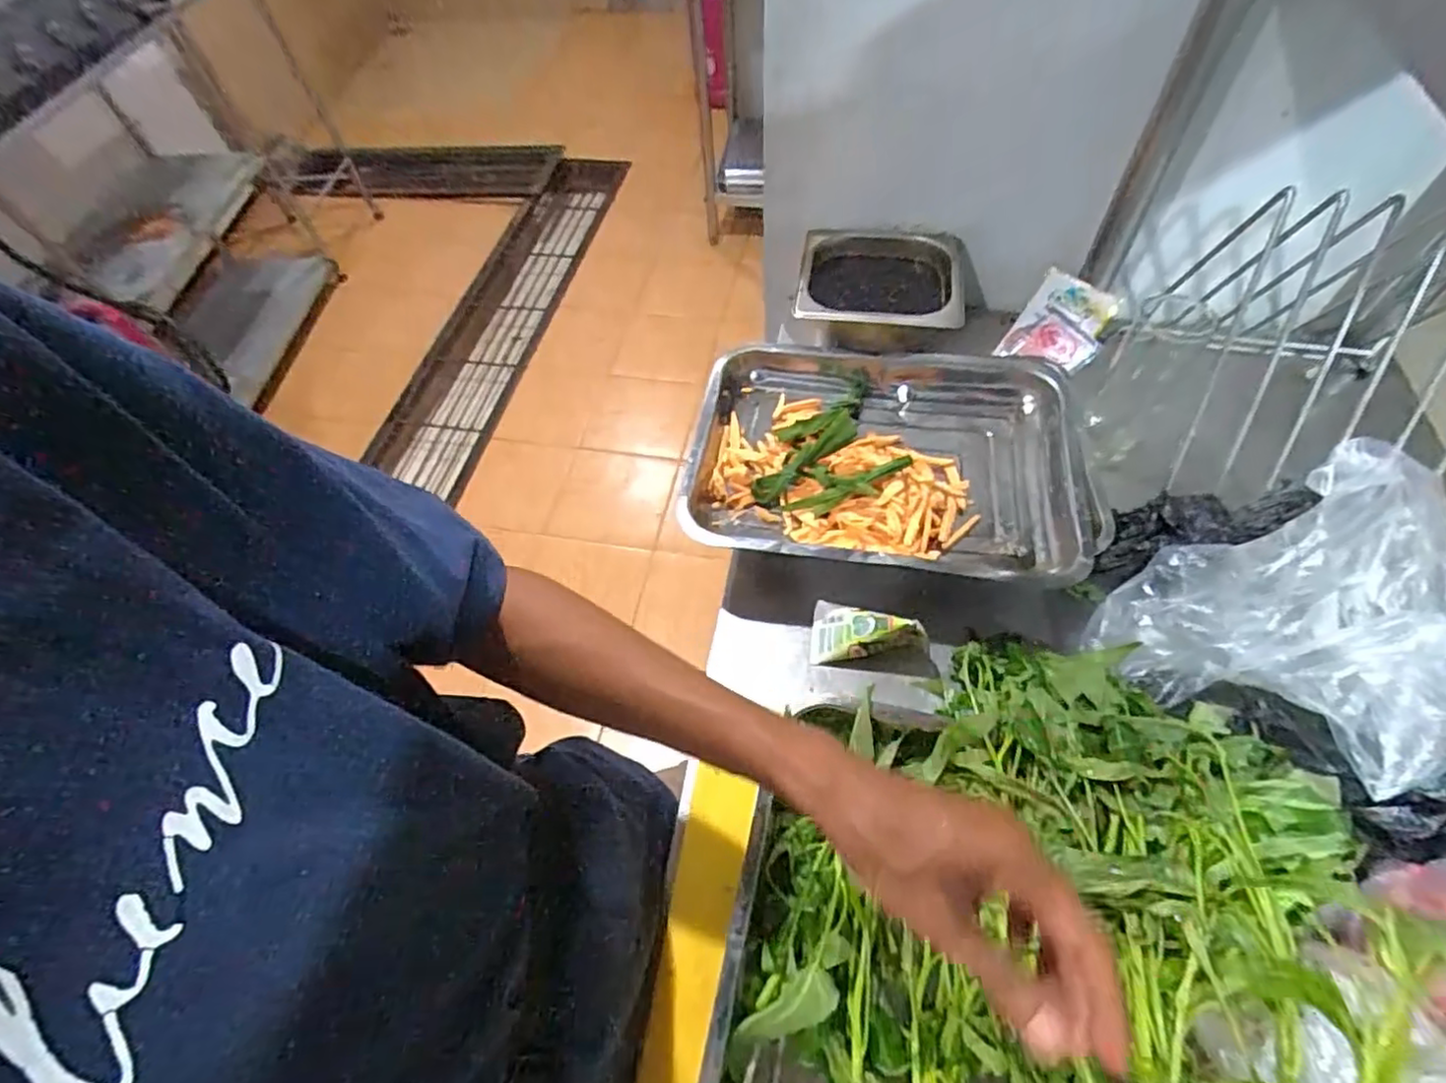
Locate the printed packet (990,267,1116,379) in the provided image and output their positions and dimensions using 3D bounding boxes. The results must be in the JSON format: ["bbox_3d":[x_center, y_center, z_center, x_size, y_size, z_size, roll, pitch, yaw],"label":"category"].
[{"bbox_3d":[0.363,-0.234,0.712,0.089,0.096,0.026,29,17,16],"label":"printed packet"}]

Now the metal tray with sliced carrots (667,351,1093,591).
[{"bbox_3d":[0.151,-0.081,0.626,0.357,0.055,0.258,7,55,5],"label":"metal tray with sliced carrots"}]

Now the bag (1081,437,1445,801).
[{"bbox_3d":[0.455,0.067,0.498,0.255,0.097,0.208,-21,57,-14],"label":"bag"}]

